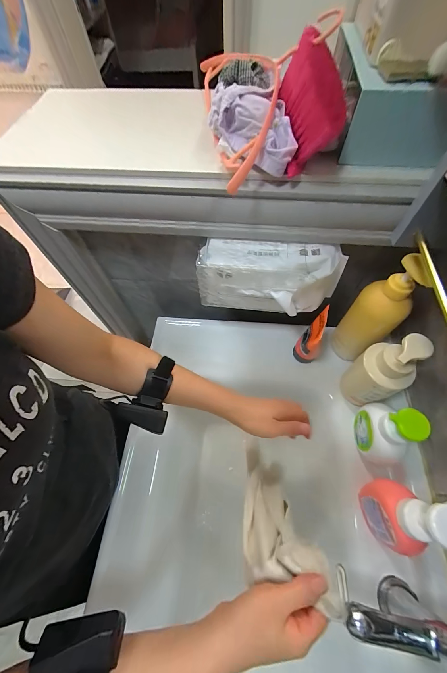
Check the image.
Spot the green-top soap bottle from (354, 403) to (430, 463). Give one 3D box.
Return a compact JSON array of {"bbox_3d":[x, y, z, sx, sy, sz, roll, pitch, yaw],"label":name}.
[{"bbox_3d":[0.252,0.144,0.398,0.048,0.118,0.083,6,62,6],"label":"green-top soap bottle"}]

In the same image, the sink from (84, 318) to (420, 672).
[{"bbox_3d":[0.029,0.384,0.443,0.443,0.167,0.886,2,62,3],"label":"sink"}]

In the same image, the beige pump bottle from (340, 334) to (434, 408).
[{"bbox_3d":[0.243,0.057,0.404,0.059,0.169,0.070,-32,65,-14],"label":"beige pump bottle"}]

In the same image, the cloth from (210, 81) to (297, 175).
[{"bbox_3d":[0.038,-0.272,0.334,0.083,0.057,0.134,-20,63,-8],"label":"cloth"}]

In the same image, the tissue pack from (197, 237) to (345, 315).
[{"bbox_3d":[0.078,-0.095,0.442,0.232,0.107,0.069,5,62,5],"label":"tissue pack"}]

